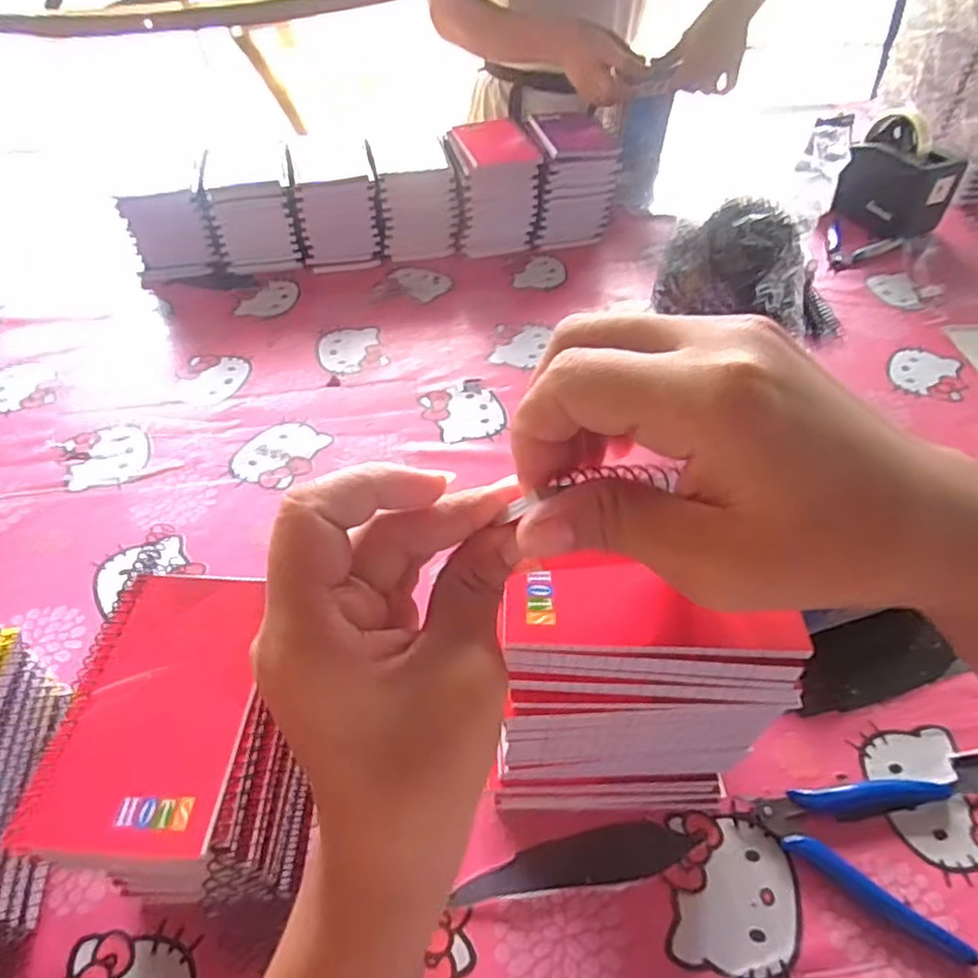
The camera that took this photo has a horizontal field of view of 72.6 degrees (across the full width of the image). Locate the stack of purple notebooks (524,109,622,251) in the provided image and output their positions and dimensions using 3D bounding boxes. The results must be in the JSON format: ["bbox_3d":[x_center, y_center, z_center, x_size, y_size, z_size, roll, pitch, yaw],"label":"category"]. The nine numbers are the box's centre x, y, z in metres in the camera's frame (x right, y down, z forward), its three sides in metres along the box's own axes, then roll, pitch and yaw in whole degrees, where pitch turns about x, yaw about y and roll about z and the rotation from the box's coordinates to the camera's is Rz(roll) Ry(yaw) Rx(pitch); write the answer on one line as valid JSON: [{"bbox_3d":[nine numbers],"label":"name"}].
[{"bbox_3d":[0.104,-0.394,0.855,0.103,0.111,0.141,1,47,0],"label":"stack of purple notebooks"}]

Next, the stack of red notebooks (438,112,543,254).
[{"bbox_3d":[0.002,-0.380,0.840,0.102,0.117,0.121,-6,47,-6],"label":"stack of red notebooks"}]

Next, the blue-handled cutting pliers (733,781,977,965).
[{"bbox_3d":[0.200,0.189,0.370,0.114,0.012,0.085,16,49,14],"label":"blue-handled cutting pliers"}]

